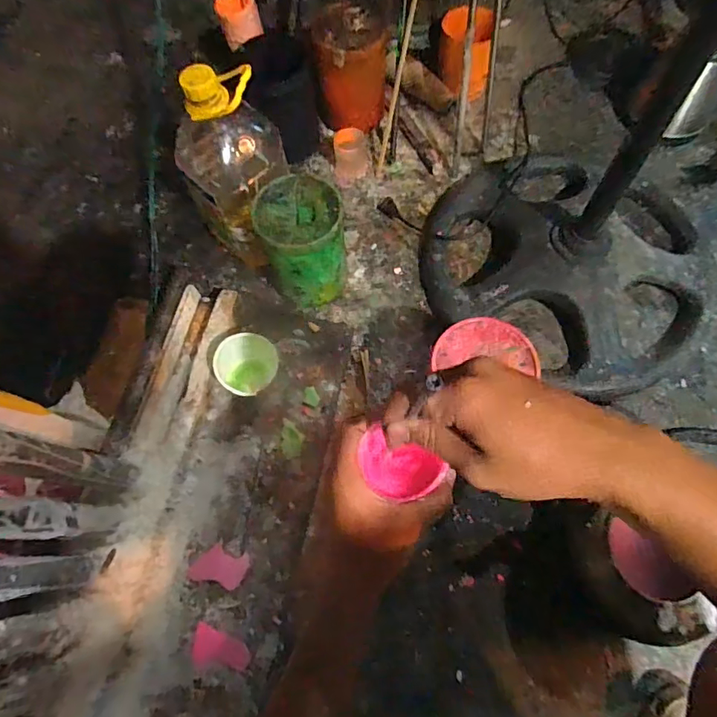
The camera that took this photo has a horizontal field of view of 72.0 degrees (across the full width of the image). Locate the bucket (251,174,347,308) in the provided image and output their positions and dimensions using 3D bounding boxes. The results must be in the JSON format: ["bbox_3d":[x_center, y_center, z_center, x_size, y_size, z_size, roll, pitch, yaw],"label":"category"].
[{"bbox_3d":[-0.085,-0.177,0.808,0.124,0.195,0.128,-1,68,3],"label":"bucket"}]

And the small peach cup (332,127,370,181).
[{"bbox_3d":[-0.013,-0.393,0.955,0.068,0.077,0.071,-2,68,2],"label":"small peach cup"}]

